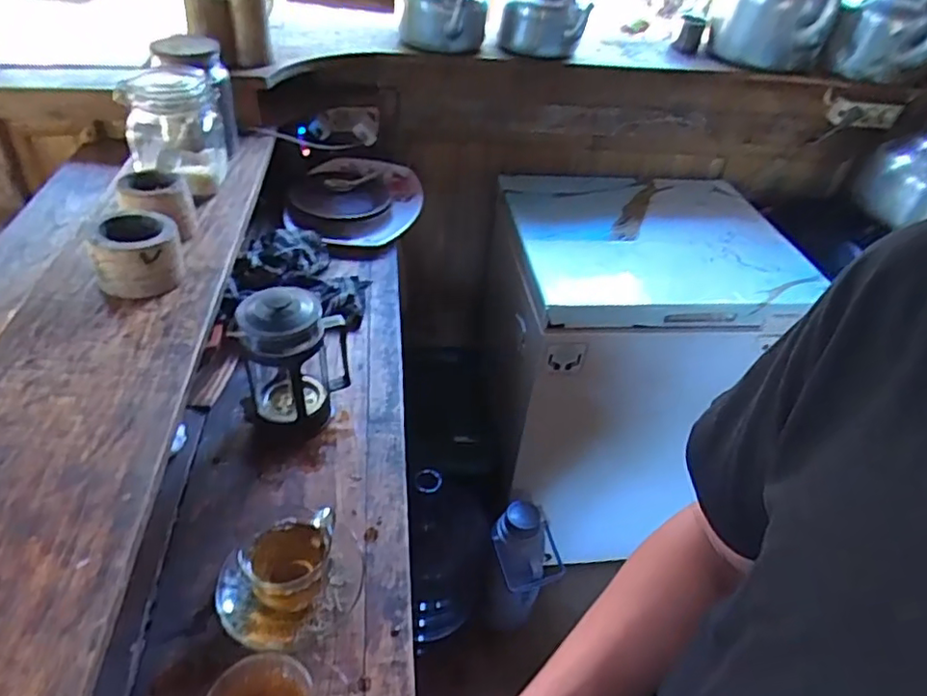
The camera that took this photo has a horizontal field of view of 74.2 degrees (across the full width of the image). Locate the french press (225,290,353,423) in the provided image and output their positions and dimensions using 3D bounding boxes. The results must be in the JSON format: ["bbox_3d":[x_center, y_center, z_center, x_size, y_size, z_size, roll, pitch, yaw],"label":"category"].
[{"bbox_3d":[-0.199,0.011,0.706,0.118,0.161,0.087,2,40,-6],"label":"french press"}]

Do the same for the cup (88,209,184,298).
[{"bbox_3d":[-0.364,-0.109,0.687,0.090,0.064,0.092,-10,43,-20],"label":"cup"}]

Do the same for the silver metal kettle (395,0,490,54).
[{"bbox_3d":[-0.041,-0.646,1.153,0.172,0.147,0.157,2,41,-4],"label":"silver metal kettle"}]

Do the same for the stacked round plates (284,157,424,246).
[{"bbox_3d":[-0.201,-0.287,1.170,0.245,0.037,0.317,1,40,-8],"label":"stacked round plates"}]

